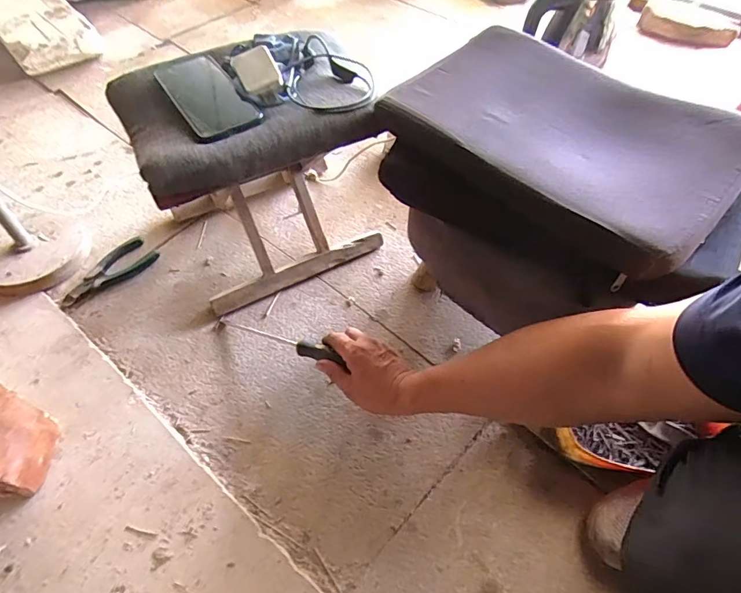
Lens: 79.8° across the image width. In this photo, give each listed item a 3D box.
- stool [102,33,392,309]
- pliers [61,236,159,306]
[{"bbox_3d":[-0.162,-0.177,0.648,0.315,0.300,0.232,-21,59,-15],"label":"stool"},{"bbox_3d":[-0.422,-0.037,0.717,0.060,0.012,0.150,35,62,21],"label":"pliers"}]

